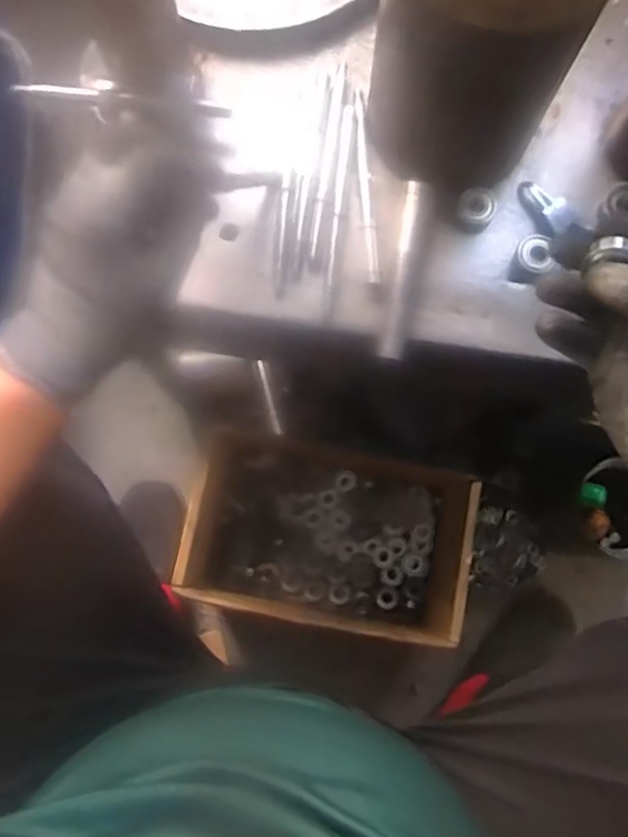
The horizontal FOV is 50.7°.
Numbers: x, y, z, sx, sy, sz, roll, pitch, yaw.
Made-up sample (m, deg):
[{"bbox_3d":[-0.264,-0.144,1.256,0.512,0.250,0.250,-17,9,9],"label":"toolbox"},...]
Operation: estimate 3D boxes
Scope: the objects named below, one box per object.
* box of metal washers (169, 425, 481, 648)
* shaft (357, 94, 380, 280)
[{"bbox_3d":[0.007,0.134,0.795,0.323,0.172,0.223,12,80,2],"label":"box of metal washers"},{"bbox_3d":[0.040,-0.179,0.508,0.010,0.005,0.158,-2,80,-1],"label":"shaft"}]

